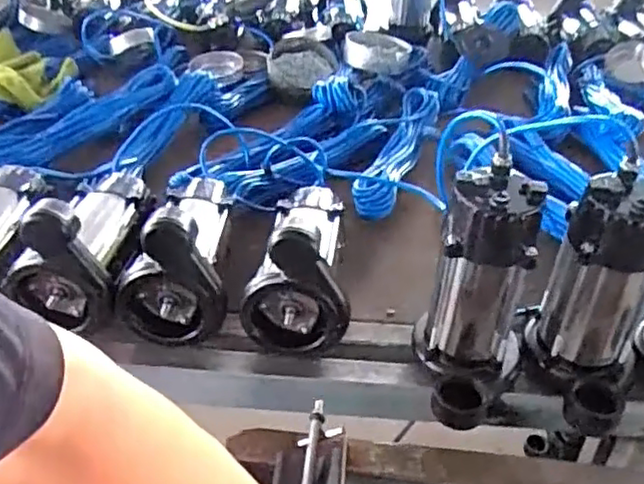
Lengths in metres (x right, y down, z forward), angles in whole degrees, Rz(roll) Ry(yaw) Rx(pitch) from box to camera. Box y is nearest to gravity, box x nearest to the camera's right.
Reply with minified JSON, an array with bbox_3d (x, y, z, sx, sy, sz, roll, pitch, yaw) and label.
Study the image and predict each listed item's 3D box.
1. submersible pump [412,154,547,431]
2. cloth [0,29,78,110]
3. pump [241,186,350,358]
[{"bbox_3d":[0.158,0.059,0.675,0.112,0.231,0.154,12,38,12],"label":"submersible pump"},{"bbox_3d":[-0.586,-0.343,1.295,0.190,0.058,0.287,-8,39,-13],"label":"cloth"},{"bbox_3d":[-0.028,-0.002,0.807,0.122,0.163,0.237,0,37,-3],"label":"pump"}]

